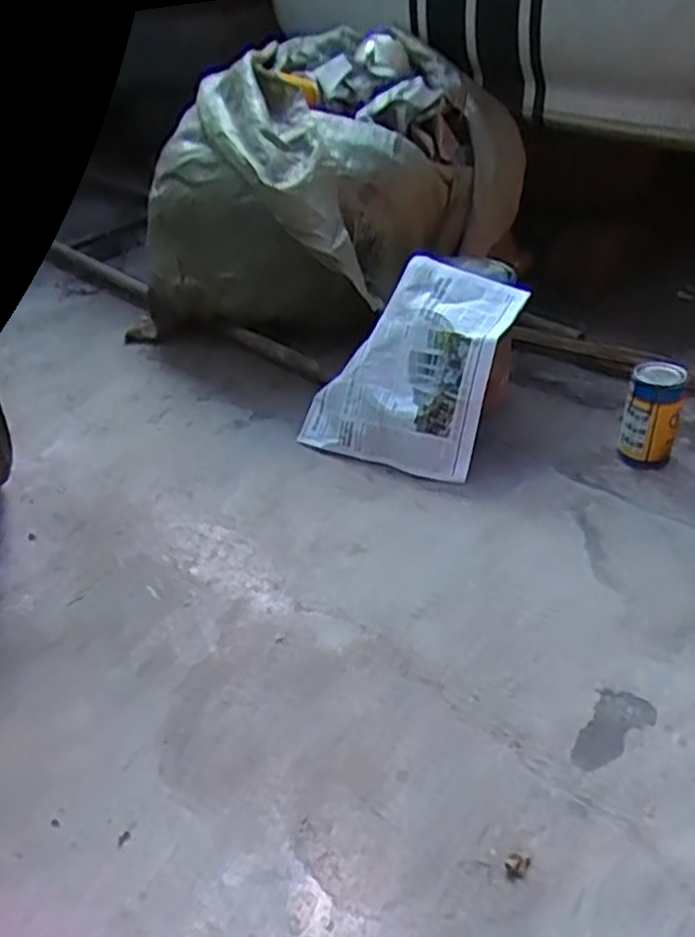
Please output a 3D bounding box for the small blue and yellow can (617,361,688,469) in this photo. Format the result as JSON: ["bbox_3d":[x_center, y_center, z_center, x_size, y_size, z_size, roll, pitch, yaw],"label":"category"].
[{"bbox_3d":[0.415,-0.072,1.022,0.069,0.142,0.060,9,39,17],"label":"small blue and yellow can"}]

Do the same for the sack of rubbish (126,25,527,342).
[{"bbox_3d":[-0.058,-0.464,1.312,0.581,0.402,0.450,17,41,29],"label":"sack of rubbish"}]

